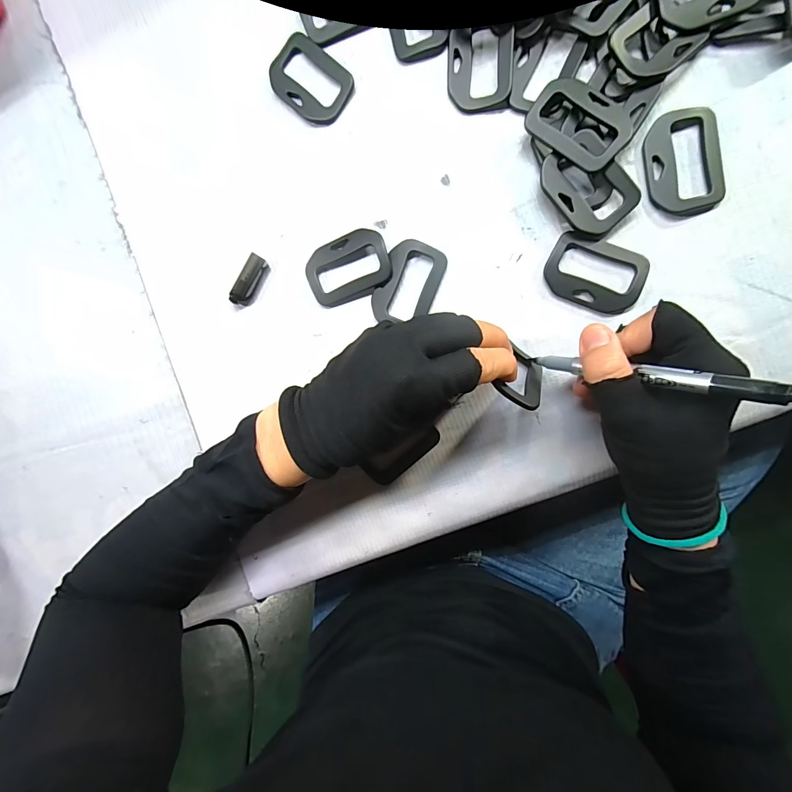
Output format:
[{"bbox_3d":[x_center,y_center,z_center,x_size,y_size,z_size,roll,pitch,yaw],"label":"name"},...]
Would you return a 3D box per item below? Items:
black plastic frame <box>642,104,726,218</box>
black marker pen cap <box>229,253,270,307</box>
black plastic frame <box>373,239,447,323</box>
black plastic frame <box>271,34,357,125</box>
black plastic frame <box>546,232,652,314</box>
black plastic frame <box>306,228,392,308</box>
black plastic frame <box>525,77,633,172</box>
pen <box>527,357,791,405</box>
[{"bbox_3d":[0.179,-0.145,0.232,0.042,0.005,0.062,-10,91,9],"label":"black plastic frame"},{"bbox_3d":[-0.110,-0.086,0.279,0.015,0.008,0.038,29,97,6],"label":"black marker pen cap"},{"bbox_3d":[0.009,-0.078,0.263,0.040,0.007,0.058,23,96,7],"label":"black plastic frame"},{"bbox_3d":[-0.062,-0.225,0.266,0.062,0.005,0.042,39,98,5],"label":"black plastic frame"},{"bbox_3d":[0.130,-0.081,0.244,0.061,0.005,0.044,24,96,7],"label":"black plastic frame"},{"bbox_3d":[-0.035,-0.092,0.267,0.061,0.004,0.042,-19,95,16],"label":"black plastic frame"},{"bbox_3d":[0.114,-0.170,0.230,0.061,0.006,0.042,40,98,7],"label":"black plastic frame"},{"bbox_3d":[0.124,-0.012,0.199,0.124,0.007,0.010,16,97,51],"label":"pen"}]

